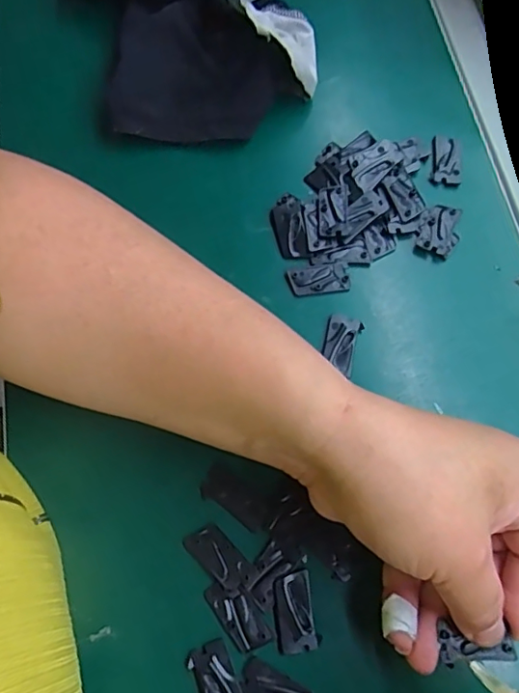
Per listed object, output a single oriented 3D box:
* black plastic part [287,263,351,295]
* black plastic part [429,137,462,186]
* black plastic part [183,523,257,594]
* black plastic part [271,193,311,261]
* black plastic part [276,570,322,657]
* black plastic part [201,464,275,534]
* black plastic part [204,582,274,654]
[{"bbox_3d":[0.034,-0.038,0.311,0.033,0.004,0.016,-7,72,-2],"label":"black plastic part"},{"bbox_3d":[0.114,-0.114,0.334,0.017,0.004,0.032,7,72,2],"label":"black plastic part"},{"bbox_3d":[-0.019,0.102,0.265,0.035,0.004,0.018,43,77,13],"label":"black plastic part"},{"bbox_3d":[0.017,-0.070,0.321,0.017,0.004,0.040,-9,72,-3],"label":"black plastic part"},{"bbox_3d":[0.017,0.124,0.257,0.019,0.004,0.033,-9,72,-3],"label":"black plastic part"},{"bbox_3d":[-0.011,0.075,0.274,0.038,0.004,0.018,31,74,10],"label":"black plastic part"},{"bbox_3d":[-0.010,0.125,0.258,0.016,0.004,0.034,-36,75,-11],"label":"black plastic part"}]

